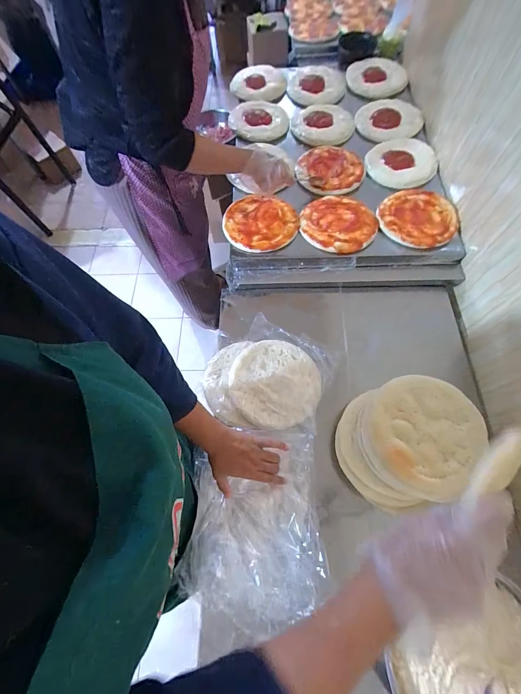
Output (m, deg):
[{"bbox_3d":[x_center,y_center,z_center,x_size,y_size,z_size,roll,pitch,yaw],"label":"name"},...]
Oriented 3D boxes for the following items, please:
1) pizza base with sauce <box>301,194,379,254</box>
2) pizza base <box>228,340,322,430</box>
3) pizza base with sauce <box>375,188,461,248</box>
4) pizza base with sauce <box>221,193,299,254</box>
[{"bbox_3d":[0.211,-0.333,0.780,0.202,0.019,0.198,-1,67,3],"label":"pizza base with sauce"},{"bbox_3d":[0.035,0.080,0.664,0.196,0.029,0.197,-1,67,3],"label":"pizza base"},{"bbox_3d":[0.423,-0.348,0.781,0.205,0.020,0.196,-1,67,3],"label":"pizza base with sauce"},{"bbox_3d":[0.000,-0.340,0.794,0.200,0.012,0.188,2,67,4],"label":"pizza base with sauce"}]

